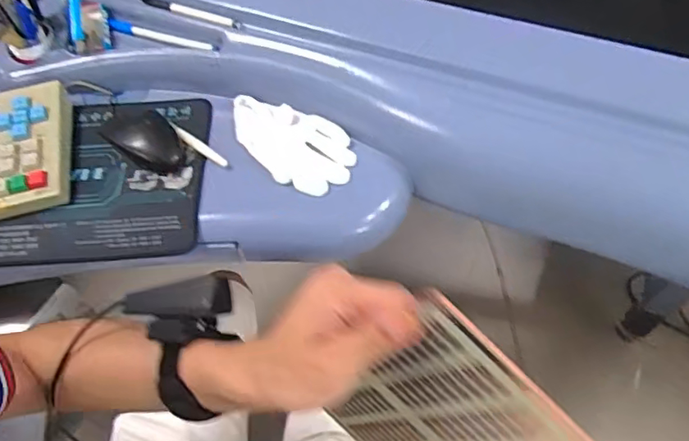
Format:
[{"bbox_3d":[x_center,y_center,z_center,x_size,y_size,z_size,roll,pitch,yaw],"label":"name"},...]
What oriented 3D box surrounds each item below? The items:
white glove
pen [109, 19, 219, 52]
[{"bbox_3d":[-0.064,-0.084,0.593,0.156,0.017,0.083,24,61,18],"label":"white glove"},{"bbox_3d":[-0.211,-0.213,0.633,0.144,0.009,0.012,18,60,15],"label":"pen"}]

